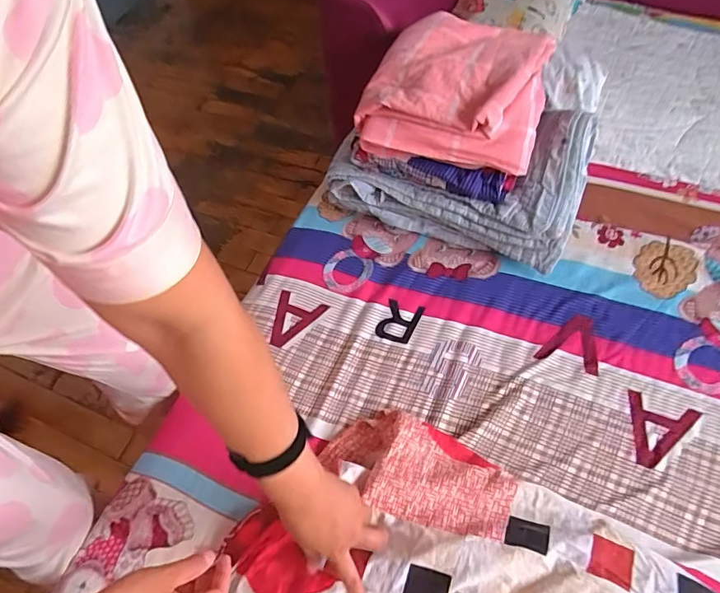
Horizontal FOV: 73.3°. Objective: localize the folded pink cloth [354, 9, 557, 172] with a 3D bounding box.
[{"bbox_3d":[0.161,-0.356,0.821,0.280,0.089,0.293,10,60,13],"label":"folded pink cloth"}]

